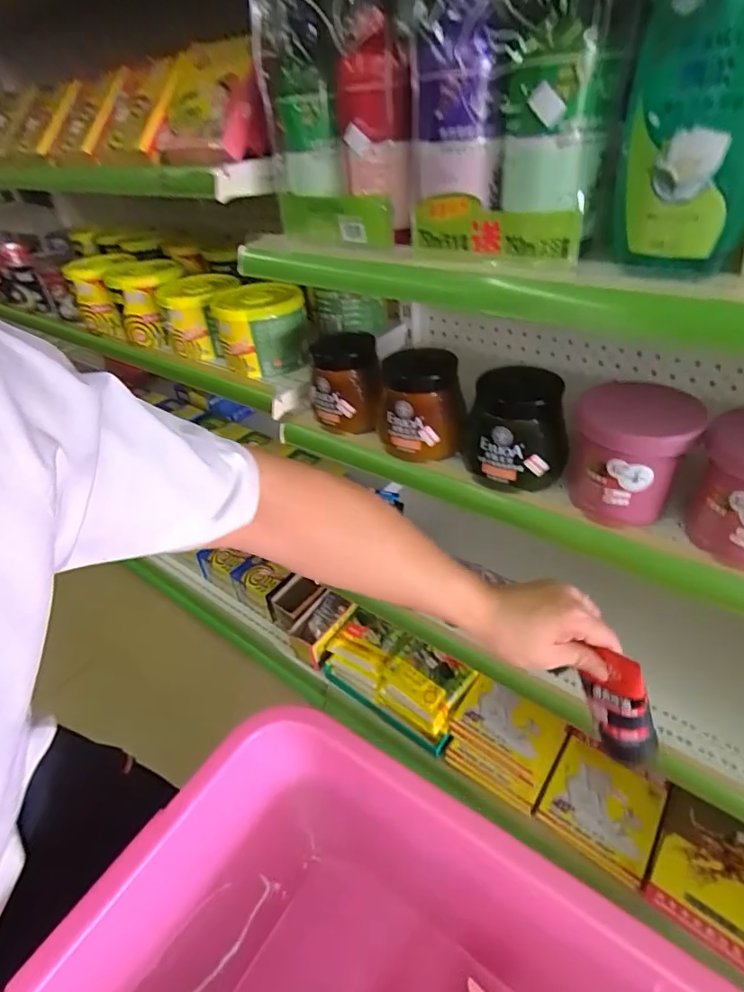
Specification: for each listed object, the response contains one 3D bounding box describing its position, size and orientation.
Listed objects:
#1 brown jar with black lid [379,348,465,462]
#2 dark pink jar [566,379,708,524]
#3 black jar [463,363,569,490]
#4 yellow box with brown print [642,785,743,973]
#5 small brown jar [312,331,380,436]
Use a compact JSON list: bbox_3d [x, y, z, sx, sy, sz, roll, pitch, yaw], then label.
[{"bbox_3d":[0.063,-0.115,0.623,0.099,0.113,0.088,3,39,11],"label":"brown jar with black lid"},{"bbox_3d":[0.257,-0.044,0.506,0.093,0.110,0.102,6,40,16],"label":"dark pink jar"},{"bbox_3d":[0.157,-0.076,0.566,0.097,0.112,0.101,-4,38,3],"label":"black jar"},{"bbox_3d":[0.556,0.592,0.750,0.233,0.034,0.191,24,48,33],"label":"yellow box with brown print"},{"bbox_3d":[-0.035,-0.149,0.677,0.089,0.113,0.084,-7,38,0],"label":"small brown jar"}]

